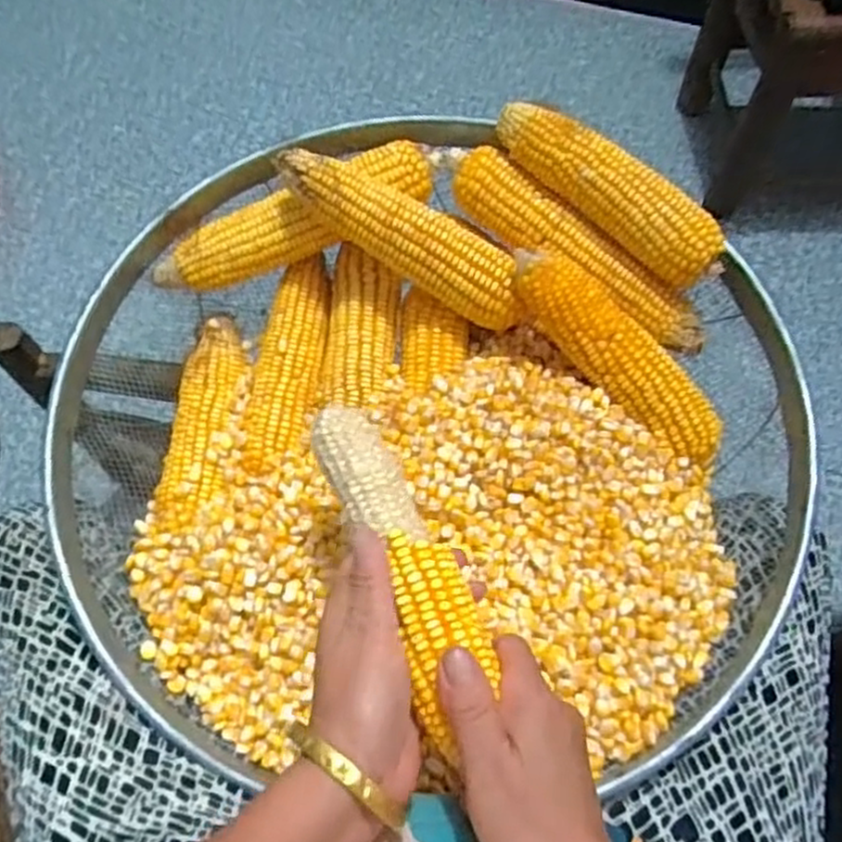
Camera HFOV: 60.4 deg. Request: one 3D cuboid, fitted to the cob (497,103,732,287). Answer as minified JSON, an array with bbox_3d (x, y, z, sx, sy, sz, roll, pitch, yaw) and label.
[{"bbox_3d":[0.138,-0.174,0.539,0.196,0.041,0.046,40,70,16],"label":"cob"}]

